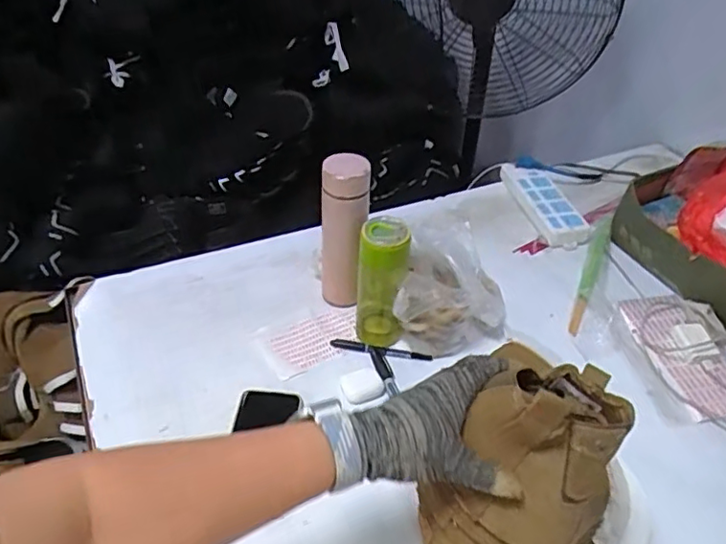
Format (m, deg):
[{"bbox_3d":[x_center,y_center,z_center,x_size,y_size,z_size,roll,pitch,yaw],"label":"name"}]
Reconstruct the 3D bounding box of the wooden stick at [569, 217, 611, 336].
[{"bbox_3d":[0.377,0.001,1.008,0.029,0.016,0.296,18,43,16],"label":"wooden stick"}]

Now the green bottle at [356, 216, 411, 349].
[{"bbox_3d":[0.026,0.018,0.825,0.067,0.192,0.060,4,41,1],"label":"green bottle"}]

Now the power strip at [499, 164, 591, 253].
[{"bbox_3d":[0.332,-0.128,1.136,0.095,0.038,0.249,-4,41,-8],"label":"power strip"}]

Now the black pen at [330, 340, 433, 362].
[{"bbox_3d":[0.026,0.110,0.865,0.141,0.005,0.016,8,40,9],"label":"black pen"}]

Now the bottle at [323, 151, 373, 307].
[{"bbox_3d":[-0.026,-0.049,0.865,0.066,0.229,0.053,1,41,-2],"label":"bottle"}]

